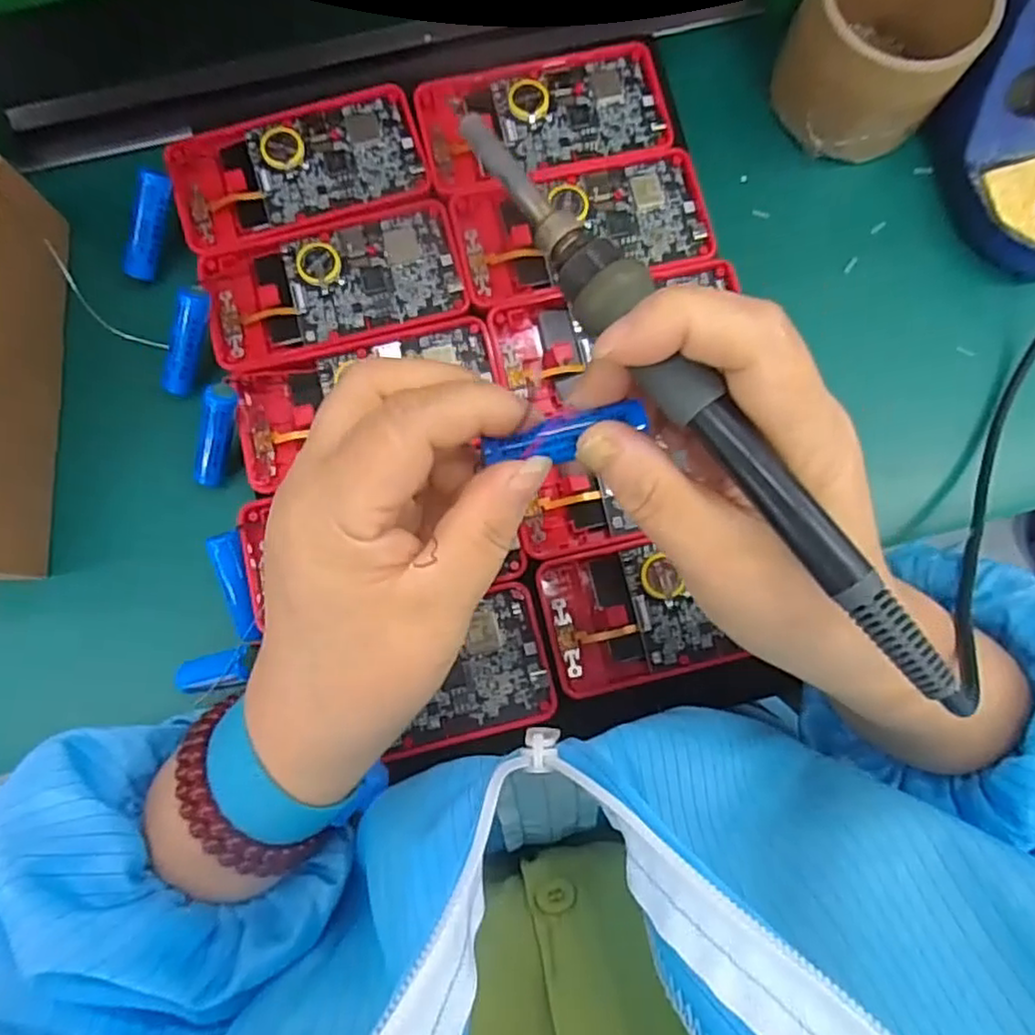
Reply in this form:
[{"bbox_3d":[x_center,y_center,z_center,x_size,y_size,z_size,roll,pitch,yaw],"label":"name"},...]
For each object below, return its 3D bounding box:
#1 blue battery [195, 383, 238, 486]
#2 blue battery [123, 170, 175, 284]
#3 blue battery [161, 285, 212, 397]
[{"bbox_3d":[-0.138,-0.036,0.315,0.012,0.012,0.050,22,116,3],"label":"blue battery"},{"bbox_3d":[-0.182,-0.143,0.337,0.010,0.013,0.051,22,107,3],"label":"blue battery"},{"bbox_3d":[-0.157,-0.082,0.324,0.012,0.010,0.052,25,111,3],"label":"blue battery"}]

